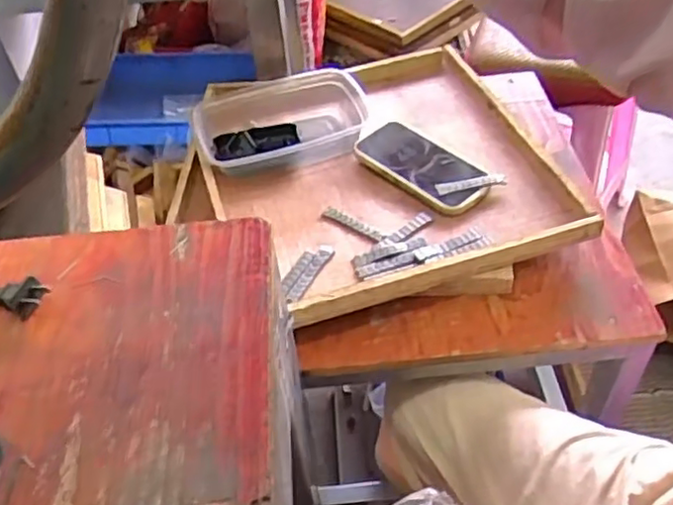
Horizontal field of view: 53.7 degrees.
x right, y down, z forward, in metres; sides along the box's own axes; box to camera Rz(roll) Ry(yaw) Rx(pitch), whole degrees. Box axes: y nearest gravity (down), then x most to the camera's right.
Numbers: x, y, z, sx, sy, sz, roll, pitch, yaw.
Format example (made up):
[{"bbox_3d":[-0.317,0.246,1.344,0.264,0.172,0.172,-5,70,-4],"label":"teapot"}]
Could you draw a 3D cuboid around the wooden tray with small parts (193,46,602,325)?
[{"bbox_3d":[0.042,-0.116,0.828,0.400,0.048,0.415,-14,47,-9],"label":"wooden tray with small parts"}]

